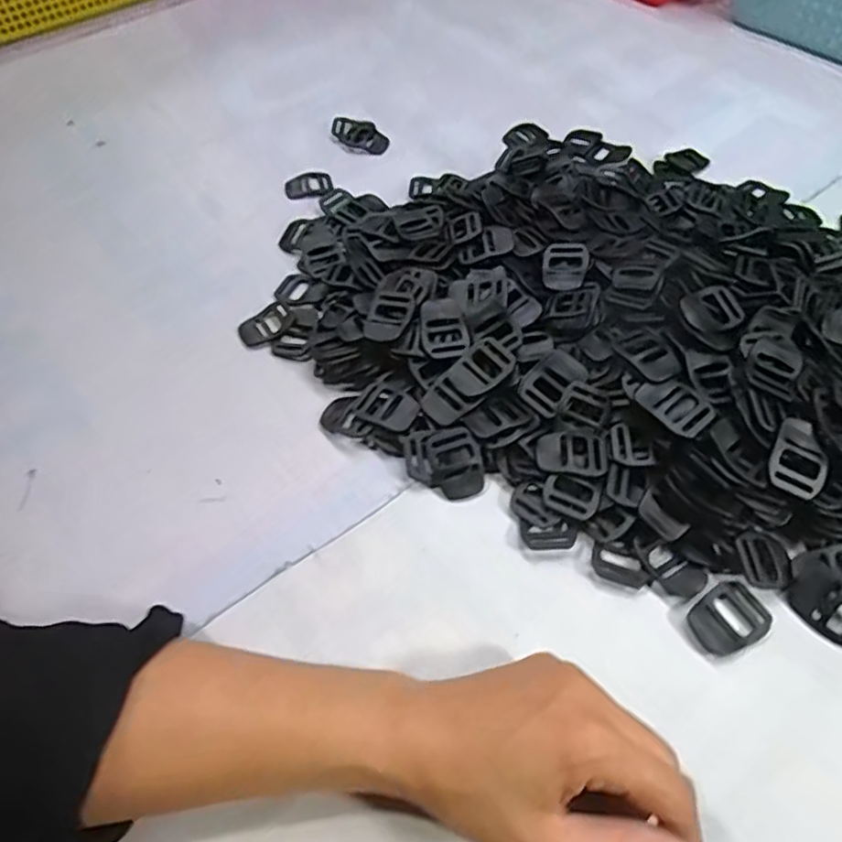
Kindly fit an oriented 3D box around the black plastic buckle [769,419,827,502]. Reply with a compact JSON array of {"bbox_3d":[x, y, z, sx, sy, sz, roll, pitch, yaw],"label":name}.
[{"bbox_3d":[0.189,0.018,0.301,0.028,0.005,0.041,20,75,-3],"label":"black plastic buckle"}]

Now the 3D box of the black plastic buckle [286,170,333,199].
[{"bbox_3d":[-0.093,-0.194,0.498,0.038,0.008,0.030,-15,57,-8],"label":"black plastic buckle"}]

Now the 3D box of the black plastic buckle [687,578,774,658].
[{"bbox_3d":[0.152,0.097,0.298,0.039,0.004,0.029,-24,58,-14],"label":"black plastic buckle"}]

